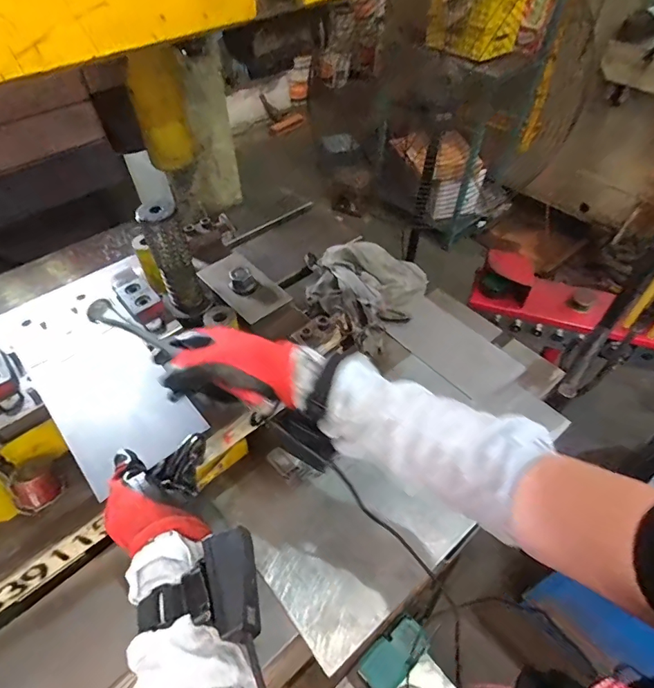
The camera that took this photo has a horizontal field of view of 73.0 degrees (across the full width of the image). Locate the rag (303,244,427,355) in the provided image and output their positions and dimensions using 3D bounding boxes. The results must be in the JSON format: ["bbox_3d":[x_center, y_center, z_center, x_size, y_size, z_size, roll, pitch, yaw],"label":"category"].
[{"bbox_3d":[0.068,-0.128,0.867,0.223,0.068,0.280,-32,56,-23],"label":"rag"}]

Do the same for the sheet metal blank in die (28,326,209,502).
[{"bbox_3d":[-0.230,0.059,0.478,0.115,0.005,0.184,-36,63,-22],"label":"sheet metal blank in die"}]

